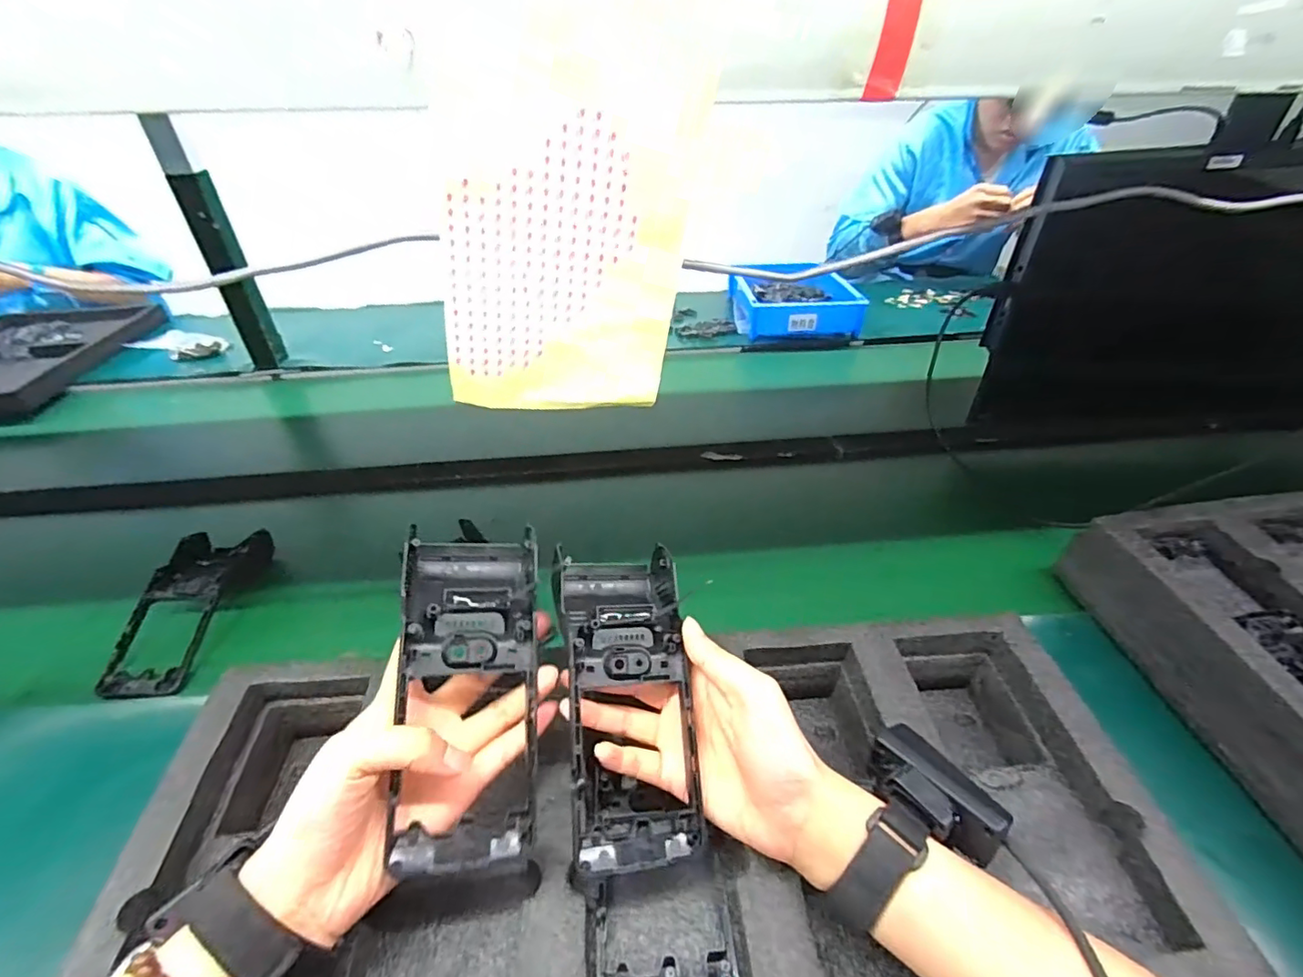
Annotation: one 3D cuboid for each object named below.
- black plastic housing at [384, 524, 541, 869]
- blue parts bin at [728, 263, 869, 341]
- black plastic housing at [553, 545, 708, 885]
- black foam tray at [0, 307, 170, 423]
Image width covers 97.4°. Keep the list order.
[{"bbox_3d":[-0.102,0.103,0.324,0.075,0.054,0.189,-7,58,-8],"label":"black plastic housing"},{"bbox_3d":[0.279,-0.376,1.130,0.222,0.075,0.234,1,38,2],"label":"blue parts bin"},{"bbox_3d":[-0.019,0.118,0.341,0.079,0.049,0.181,-3,56,-3],"label":"black plastic housing"},{"bbox_3d":[-1.140,-0.233,1.025,0.353,0.062,0.406,-4,38,-5],"label":"black foam tray"}]

